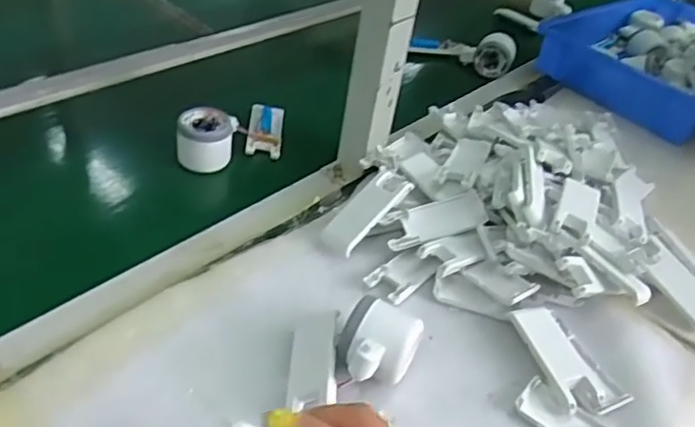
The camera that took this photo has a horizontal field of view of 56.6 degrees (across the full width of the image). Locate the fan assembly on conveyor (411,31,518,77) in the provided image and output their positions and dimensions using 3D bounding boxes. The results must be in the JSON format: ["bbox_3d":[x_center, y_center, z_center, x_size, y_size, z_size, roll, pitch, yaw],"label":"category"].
[{"bbox_3d":[0.178,-0.259,1.021,0.188,0.058,0.041,20,40,36],"label":"fan assembly on conveyor"}]

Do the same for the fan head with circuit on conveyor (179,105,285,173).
[{"bbox_3d":[-0.133,-0.109,0.759,0.112,0.055,0.123,6,38,-6],"label":"fan head with circuit on conveyor"}]

